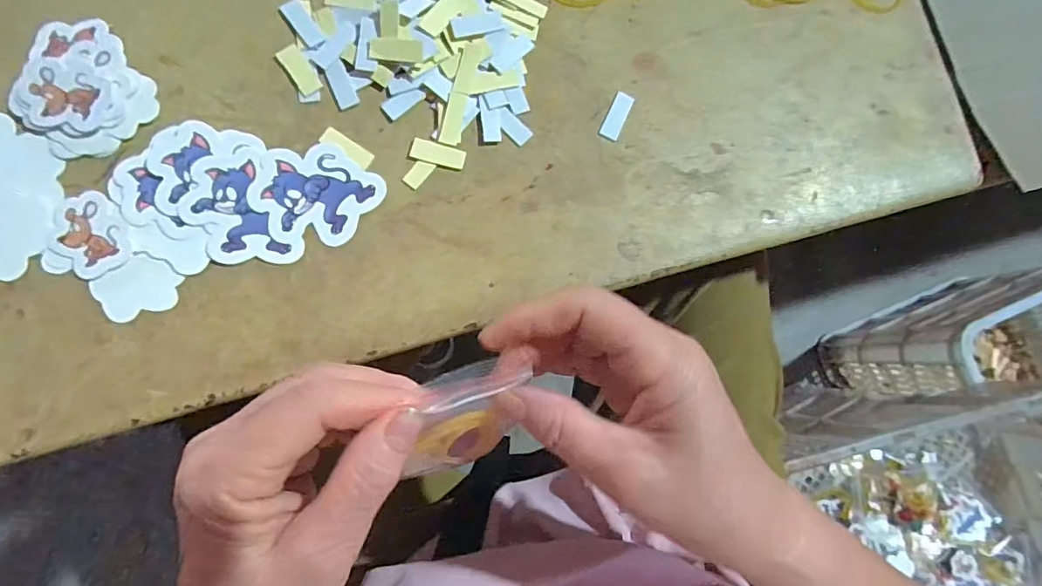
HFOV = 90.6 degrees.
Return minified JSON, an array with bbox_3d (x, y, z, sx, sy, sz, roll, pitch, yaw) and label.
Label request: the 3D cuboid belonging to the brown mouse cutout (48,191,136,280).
[{"bbox_3d":[-0.208,-0.028,0.248,0.032,0.004,0.039,-43,90,-10],"label":"brown mouse cutout"}]

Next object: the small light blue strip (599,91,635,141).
[{"bbox_3d":[0.054,-0.099,0.289,0.011,0.004,0.028,26,81,-3],"label":"small light blue strip"}]

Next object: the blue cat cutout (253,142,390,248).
[{"bbox_3d":[-0.107,-0.051,0.265,0.056,0.004,0.053,36,81,-2],"label":"blue cat cutout"}]

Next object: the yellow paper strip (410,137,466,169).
[{"bbox_3d":[-0.044,-0.074,0.274,0.028,0.004,0.011,16,82,-5],"label":"yellow paper strip"}]

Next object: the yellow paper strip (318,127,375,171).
[{"bbox_3d":[-0.091,-0.076,0.271,0.029,0.004,0.010,33,77,-1],"label":"yellow paper strip"}]

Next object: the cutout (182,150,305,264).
[{"bbox_3d":[-0.142,-0.039,0.258,0.043,0.005,0.061,-25,87,-9],"label":"cutout"}]

